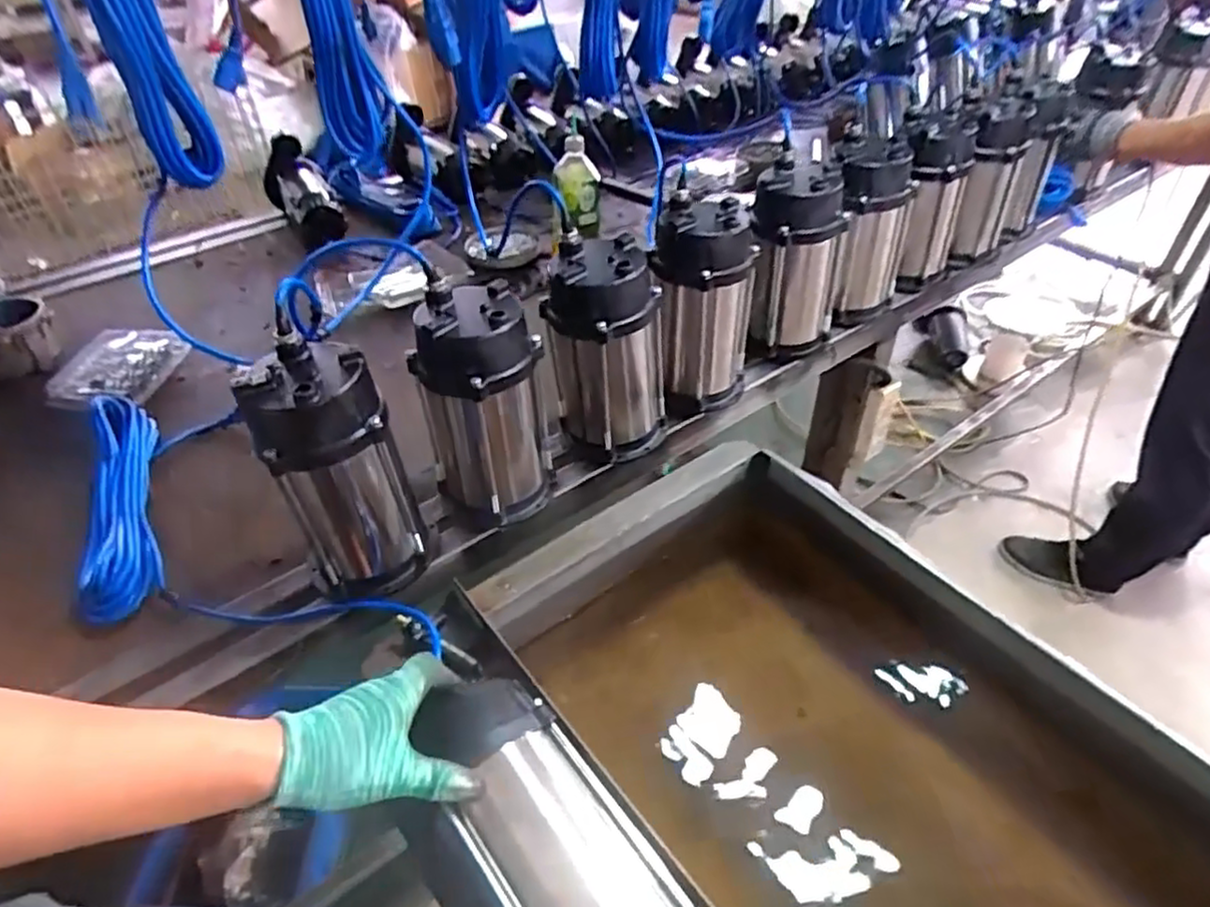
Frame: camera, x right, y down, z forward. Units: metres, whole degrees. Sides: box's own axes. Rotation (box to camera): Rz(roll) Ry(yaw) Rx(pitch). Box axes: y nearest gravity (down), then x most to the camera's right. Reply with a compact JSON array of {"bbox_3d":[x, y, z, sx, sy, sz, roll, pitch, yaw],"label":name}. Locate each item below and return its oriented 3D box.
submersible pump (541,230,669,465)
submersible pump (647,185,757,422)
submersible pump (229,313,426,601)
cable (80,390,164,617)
[{"bbox_3d":[0.003,-0.118,0.870,0.125,0.261,0.114,-3,42,0],"label":"submersible pump"},{"bbox_3d":[0.130,-0.192,0.957,0.126,0.254,0.132,4,42,8],"label":"submersible pump"},{"bbox_3d":[-0.268,0.020,0.734,0.119,0.256,0.116,-20,45,-18],"label":"submersible pump"},{"bbox_3d":[-0.586,0.048,0.871,0.064,0.062,0.368,-19,44,-17],"label":"cable"}]

